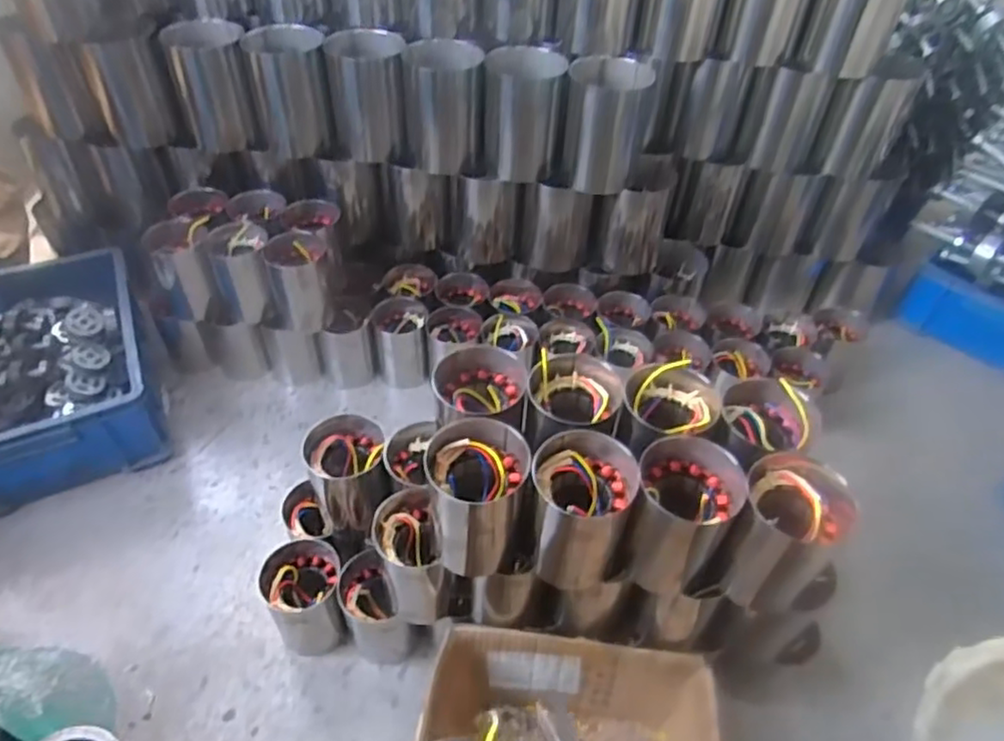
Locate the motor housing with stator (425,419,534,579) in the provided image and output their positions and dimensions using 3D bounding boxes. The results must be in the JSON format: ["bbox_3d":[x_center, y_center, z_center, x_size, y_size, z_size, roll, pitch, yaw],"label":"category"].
[{"bbox_3d":[-0.023,0.122,0.637,0.090,0.128,0.084,2,46,-1],"label":"motor housing with stator"}]

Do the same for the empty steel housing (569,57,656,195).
[{"bbox_3d":[0.152,-0.365,0.998,0.116,0.163,0.094,4,46,1],"label":"empty steel housing"}]

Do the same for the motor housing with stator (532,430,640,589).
[{"bbox_3d":[0.071,0.137,0.647,0.092,0.138,0.090,-9,47,-10],"label":"motor housing with stator"}]

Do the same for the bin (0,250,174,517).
[{"bbox_3d":[-0.716,0.003,1.051,0.300,0.145,0.398,-18,50,-19],"label":"bin"}]

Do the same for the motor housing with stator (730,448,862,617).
[{"bbox_3d":[0.262,0.158,0.633,0.091,0.151,0.088,1,46,-1],"label":"motor housing with stator"}]

